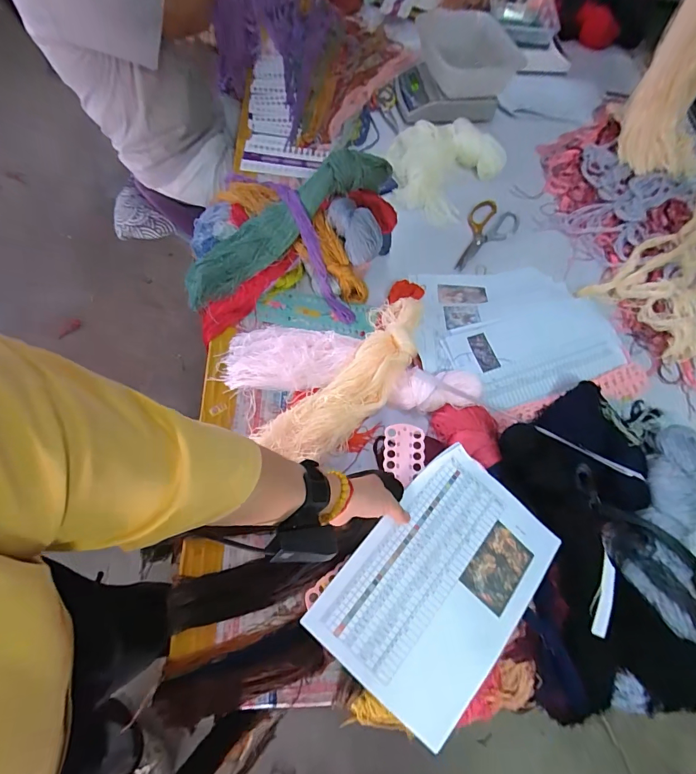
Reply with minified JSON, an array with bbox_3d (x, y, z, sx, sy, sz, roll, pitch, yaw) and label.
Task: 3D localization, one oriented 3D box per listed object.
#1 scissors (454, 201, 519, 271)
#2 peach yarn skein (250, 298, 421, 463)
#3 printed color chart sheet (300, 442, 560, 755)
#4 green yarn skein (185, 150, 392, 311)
[{"bbox_3d":[0.281,-0.304,0.809,0.100,0.011,0.195,26,69,9],"label":"scissors"},{"bbox_3d":[0.020,-0.018,0.655,0.116,0.050,0.359,41,71,14],"label":"peach yarn skein"},{"bbox_3d":[0.119,0.244,0.494,0.208,0.040,0.292,39,71,14],"label":"printed color chart sheet"},{"bbox_3d":[-0.123,-0.282,0.690,0.422,0.079,0.098,-31,69,11],"label":"green yarn skein"}]

